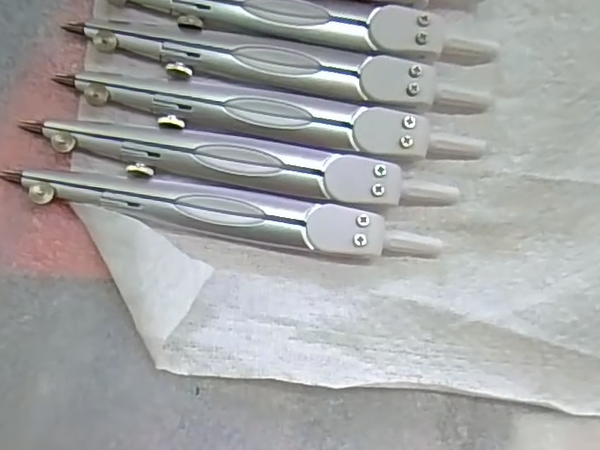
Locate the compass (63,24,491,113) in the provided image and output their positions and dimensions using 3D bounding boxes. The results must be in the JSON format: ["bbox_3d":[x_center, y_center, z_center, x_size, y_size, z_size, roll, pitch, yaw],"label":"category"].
[{"bbox_3d":[-0.002,-0.049,0.189,0.124,0.005,0.015,7,87,-6],"label":"compass"}]

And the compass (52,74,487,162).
[{"bbox_3d":[-0.005,-0.032,0.187,0.125,0.006,0.016,5,87,-6],"label":"compass"}]

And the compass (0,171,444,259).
[{"bbox_3d":[-0.021,-0.004,0.183,0.127,0.006,0.014,10,86,-6],"label":"compass"}]

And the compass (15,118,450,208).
[{"bbox_3d":[-0.015,-0.019,0.185,0.127,0.007,0.015,8,86,-6],"label":"compass"}]

